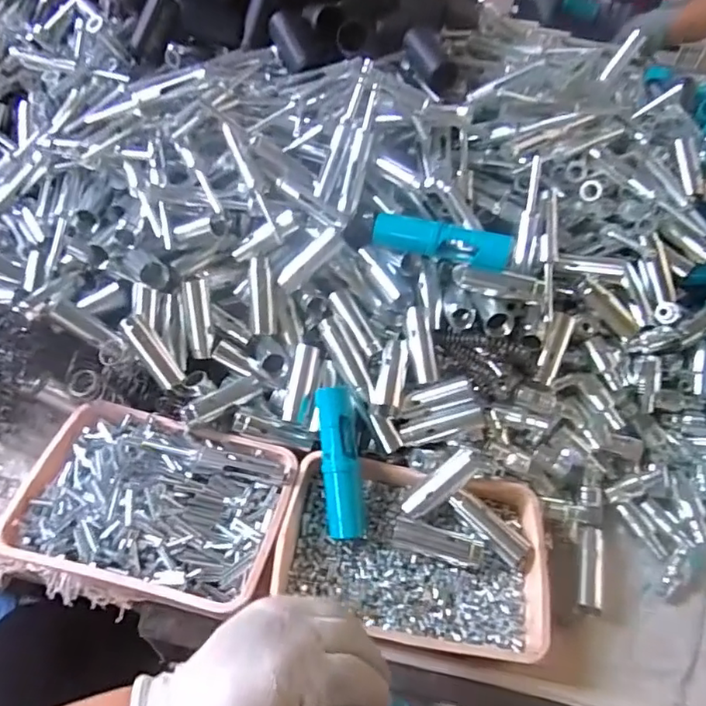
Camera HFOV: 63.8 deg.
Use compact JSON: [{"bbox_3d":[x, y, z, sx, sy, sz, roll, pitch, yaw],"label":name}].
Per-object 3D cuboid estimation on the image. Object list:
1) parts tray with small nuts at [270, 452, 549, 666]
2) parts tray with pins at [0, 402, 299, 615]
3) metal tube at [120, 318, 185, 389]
[{"bbox_3d":[0.046,0.157,0.450,0.197,0.042,0.128,9,50,2],"label":"parts tray with small nuts"},{"bbox_3d":[-0.158,0.120,0.453,0.202,0.033,0.136,13,50,5],"label":"parts tray with pins"},{"bbox_3d":[-0.173,0.000,0.490,0.018,0.015,0.070,-40,98,-32],"label":"metal tube"}]

